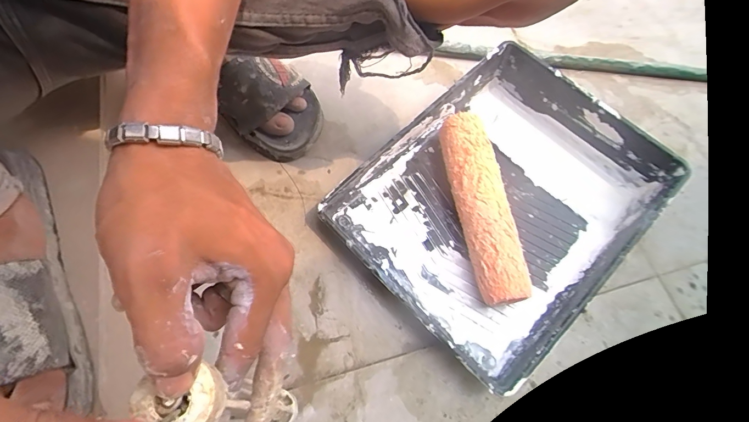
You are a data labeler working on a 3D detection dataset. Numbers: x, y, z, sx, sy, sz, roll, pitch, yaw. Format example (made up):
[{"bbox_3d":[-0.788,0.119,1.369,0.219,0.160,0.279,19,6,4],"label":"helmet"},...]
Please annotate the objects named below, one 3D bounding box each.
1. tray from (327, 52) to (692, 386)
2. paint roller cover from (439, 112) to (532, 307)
[{"bbox_3d":[0.159,-0.013,0.479,0.283,0.090,0.369,42,68,17],"label":"tray"},{"bbox_3d":[0.125,-0.005,0.451,0.054,0.066,0.231,-8,64,-7],"label":"paint roller cover"}]

